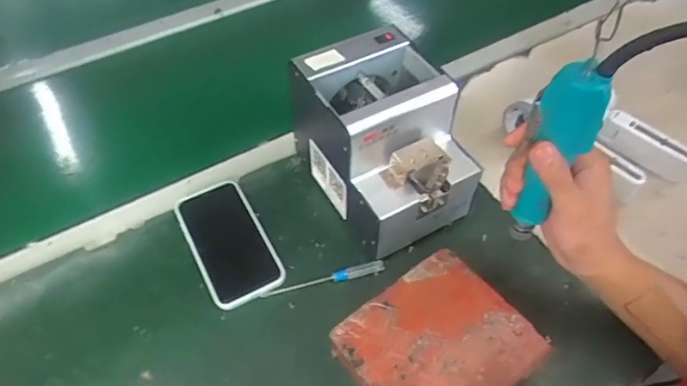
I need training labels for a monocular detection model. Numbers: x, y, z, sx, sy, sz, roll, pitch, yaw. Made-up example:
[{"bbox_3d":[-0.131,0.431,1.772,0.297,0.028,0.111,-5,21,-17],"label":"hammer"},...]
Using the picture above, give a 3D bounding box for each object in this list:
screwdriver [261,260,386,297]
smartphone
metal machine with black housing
[{"bbox_3d":[-0.019,0.087,0.515,0.126,0.007,0.011,-12,51,-8],"label":"screwdriver"},{"bbox_3d":[-0.122,0.049,0.535,0.073,0.010,0.146,-25,62,-18],"label":"smartphone"},{"bbox_3d":[0.042,-0.053,0.533,0.126,0.149,0.170,-23,54,-17],"label":"metal machine with black housing"}]

